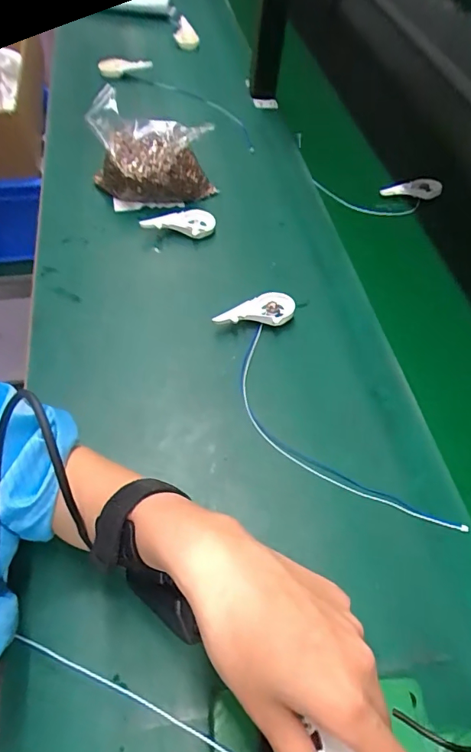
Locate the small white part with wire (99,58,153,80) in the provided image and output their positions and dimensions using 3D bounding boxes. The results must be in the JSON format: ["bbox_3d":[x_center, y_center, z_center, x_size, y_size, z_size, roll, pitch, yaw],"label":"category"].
[{"bbox_3d":[-0.217,-0.604,0.905,0.093,0.035,0.043,3,53,15],"label":"small white part with wire"}]

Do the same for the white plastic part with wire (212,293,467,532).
[{"bbox_3d":[0.076,0.033,0.456,0.113,0.024,0.305,-20,58,-17],"label":"white plastic part with wire"}]

